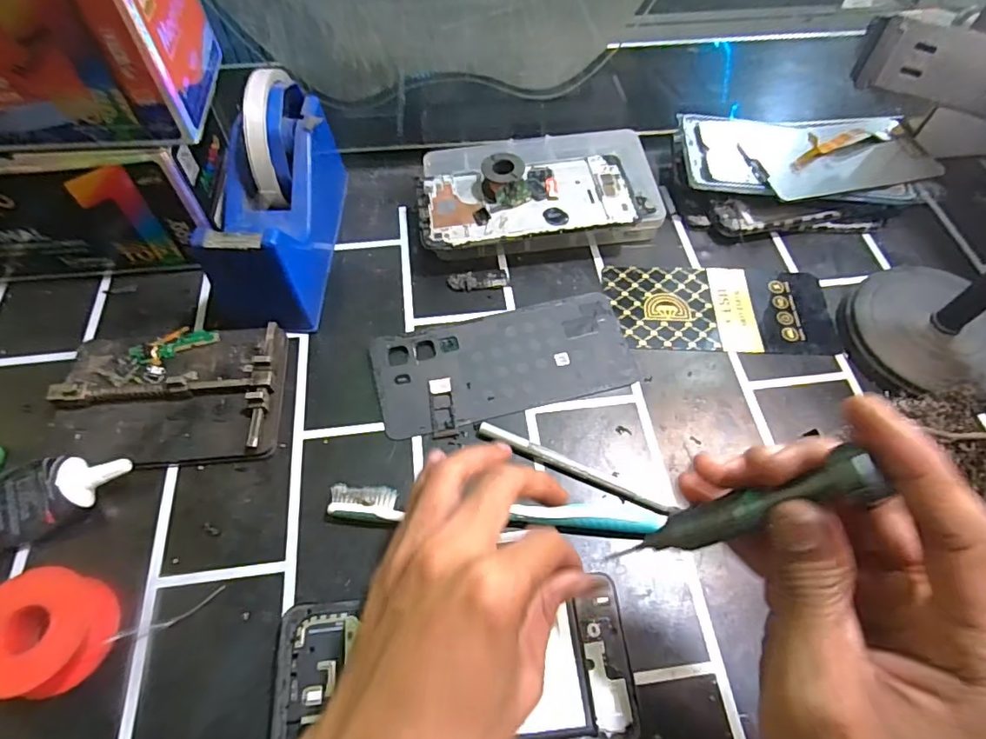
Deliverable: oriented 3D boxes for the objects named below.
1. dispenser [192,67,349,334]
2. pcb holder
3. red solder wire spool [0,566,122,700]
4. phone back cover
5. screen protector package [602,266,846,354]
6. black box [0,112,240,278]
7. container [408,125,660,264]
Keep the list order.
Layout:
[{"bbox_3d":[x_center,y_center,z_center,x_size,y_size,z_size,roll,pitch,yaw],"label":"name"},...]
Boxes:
[{"bbox_3d":[-0.148,-0.114,0.362,0.063,0.103,0.152,1,58,-1],"label":"dispenser"},{"bbox_3d":[-0.196,0.014,0.331,0.129,0.022,0.086,-4,58,-4],"label":"pcb holder"},{"bbox_3d":[-0.213,0.124,0.258,0.047,0.029,0.052,7,58,3],"label":"red solder wire spool"},{"bbox_3d":[0.009,-0.006,0.353,0.165,0.007,0.073,-11,59,-8],"label":"phone back cover"},{"bbox_3d":[0.158,-0.044,0.382,0.152,0.004,0.071,2,58,-1],"label":"screen protector package"},{"bbox_3d":[-0.275,-0.117,0.365,0.185,0.095,0.071,-5,58,-5],"label":"black box"},{"bbox_3d":[0.033,-0.137,0.412,0.176,0.046,0.108,-7,59,-6],"label":"container"}]

